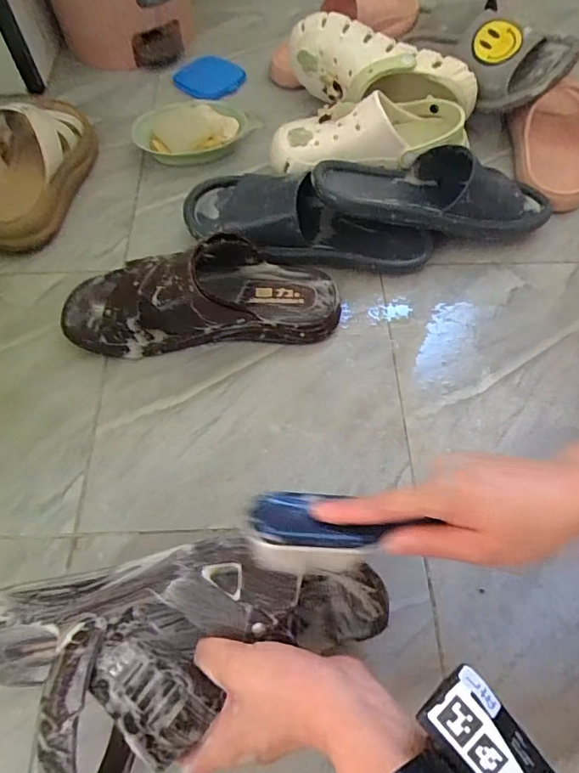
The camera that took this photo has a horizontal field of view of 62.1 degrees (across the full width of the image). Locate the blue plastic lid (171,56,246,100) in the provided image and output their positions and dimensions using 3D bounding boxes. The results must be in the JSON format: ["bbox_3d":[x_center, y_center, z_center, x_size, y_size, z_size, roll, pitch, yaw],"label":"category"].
[{"bbox_3d":[-0.120,-0.477,0.745,0.108,0.018,0.100,0,61,0],"label":"blue plastic lid"}]

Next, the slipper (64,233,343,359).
[{"bbox_3d":[-0.091,-0.101,0.493,0.282,0.092,0.109,-5,61,-3],"label":"slipper"}]

